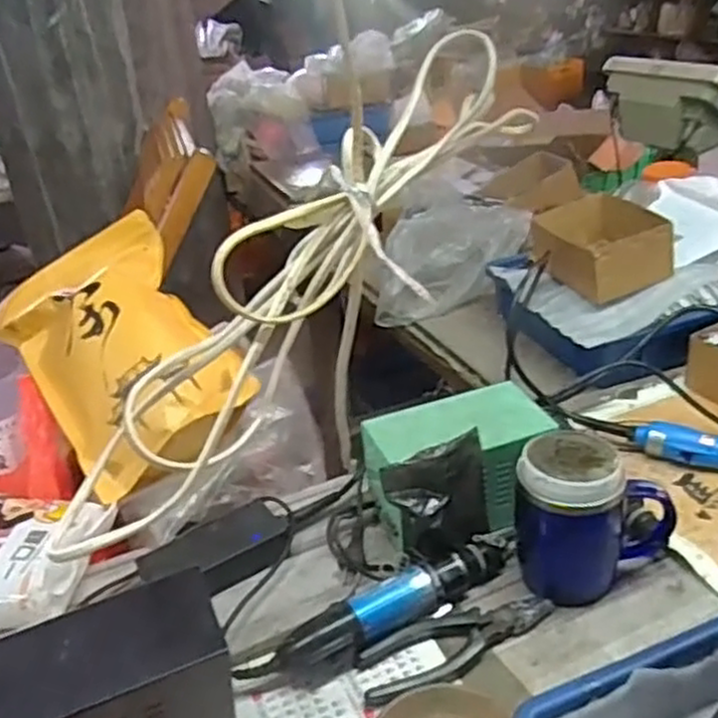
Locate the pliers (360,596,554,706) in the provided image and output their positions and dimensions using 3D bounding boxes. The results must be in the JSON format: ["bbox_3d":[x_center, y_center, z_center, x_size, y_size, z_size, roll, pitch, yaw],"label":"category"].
[{"bbox_3d":[0.077,0.224,0.607,0.166,0.014,0.058,-15,30,-16],"label":"pliers"}]

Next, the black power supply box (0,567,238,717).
[{"bbox_3d":[-0.172,0.241,0.537,0.160,0.104,0.085,-15,30,-15],"label":"black power supply box"}]

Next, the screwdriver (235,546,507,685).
[{"bbox_3d":[0.022,0.210,0.628,0.241,0.039,0.034,-20,32,-23],"label":"screwdriver"}]

